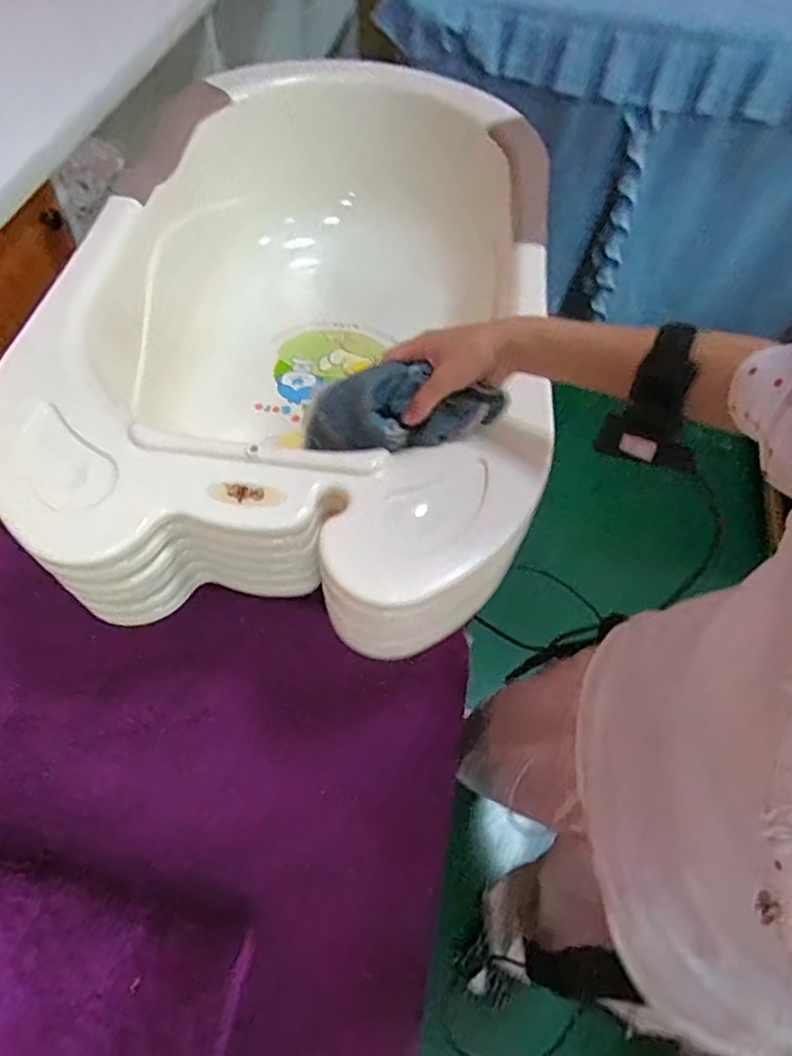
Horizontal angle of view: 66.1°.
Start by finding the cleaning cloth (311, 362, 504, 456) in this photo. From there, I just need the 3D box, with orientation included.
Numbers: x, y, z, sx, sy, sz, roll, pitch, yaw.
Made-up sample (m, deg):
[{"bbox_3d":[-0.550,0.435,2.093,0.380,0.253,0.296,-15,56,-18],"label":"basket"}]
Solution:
[{"bbox_3d":[0.001,-0.095,0.527,0.172,0.069,0.058,-1,60,13],"label":"cleaning cloth"}]

